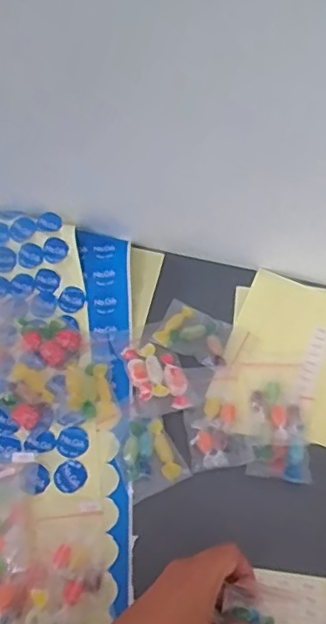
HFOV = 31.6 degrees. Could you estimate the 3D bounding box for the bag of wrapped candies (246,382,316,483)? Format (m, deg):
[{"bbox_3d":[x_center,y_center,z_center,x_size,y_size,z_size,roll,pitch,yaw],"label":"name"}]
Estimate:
[{"bbox_3d":[0.107,0.107,0.524,0.057,0.006,0.087,9,60,4],"label":"bag of wrapped candies"}]

